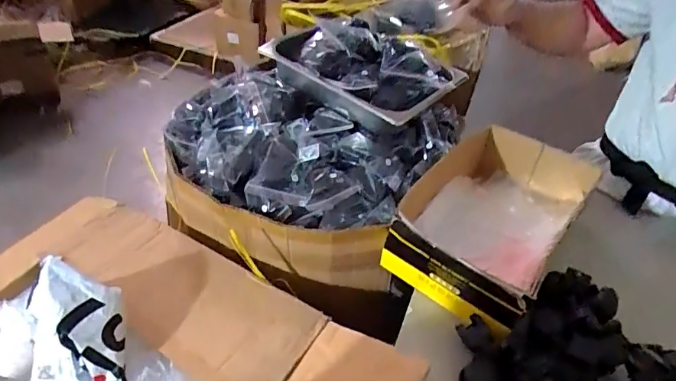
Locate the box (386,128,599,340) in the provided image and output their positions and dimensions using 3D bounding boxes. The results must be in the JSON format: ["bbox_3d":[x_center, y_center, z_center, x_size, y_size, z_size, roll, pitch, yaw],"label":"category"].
[{"bbox_3d":[0.252,0.037,0.746,0.212,0.107,0.387,29,44,25],"label":"box"}]

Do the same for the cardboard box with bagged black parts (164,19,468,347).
[{"bbox_3d":[-0.047,-0.084,0.840,0.464,0.297,0.456,23,42,20],"label":"cardboard box with bagged black parts"}]

